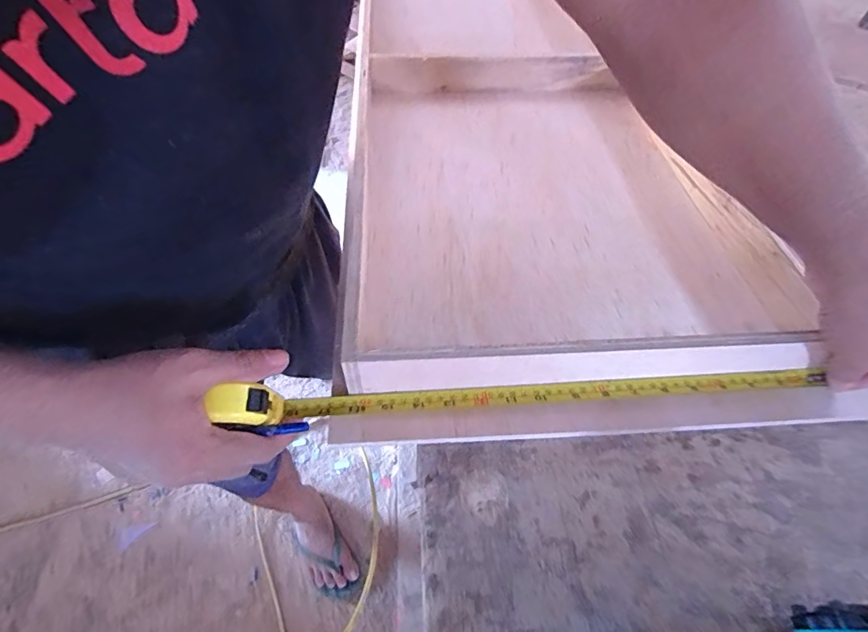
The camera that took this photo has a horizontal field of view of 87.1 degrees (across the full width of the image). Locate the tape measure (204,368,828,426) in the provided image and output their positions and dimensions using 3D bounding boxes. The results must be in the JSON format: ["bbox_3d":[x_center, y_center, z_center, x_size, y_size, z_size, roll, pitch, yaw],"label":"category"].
[{"bbox_3d":[0.082,0.063,0.367,0.477,0.055,0.034,-2,53,-6],"label":"tape measure"}]

